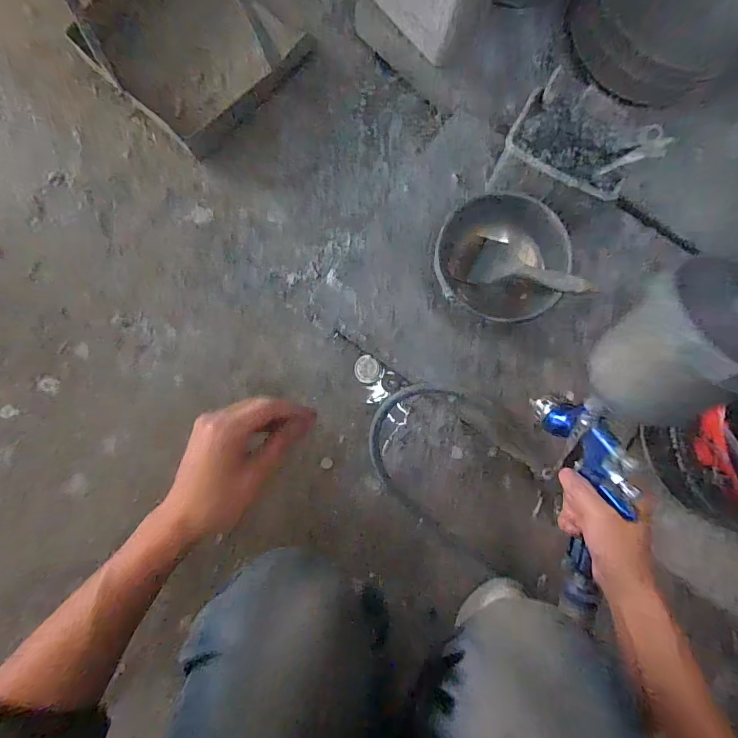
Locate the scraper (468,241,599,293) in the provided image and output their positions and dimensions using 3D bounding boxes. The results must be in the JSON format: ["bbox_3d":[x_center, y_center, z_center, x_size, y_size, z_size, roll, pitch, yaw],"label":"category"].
[{"bbox_3d":[0.210,-0.125,0.535,0.151,0.018,0.065,23,84,30],"label":"scraper"}]

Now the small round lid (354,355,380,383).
[{"bbox_3d":[-0.003,0.000,0.650,0.039,0.008,0.043,4,85,-2],"label":"small round lid"}]

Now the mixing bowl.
[{"bbox_3d":[0.177,-0.153,0.566,0.167,0.075,0.153,0,84,-2],"label":"mixing bowl"}]

